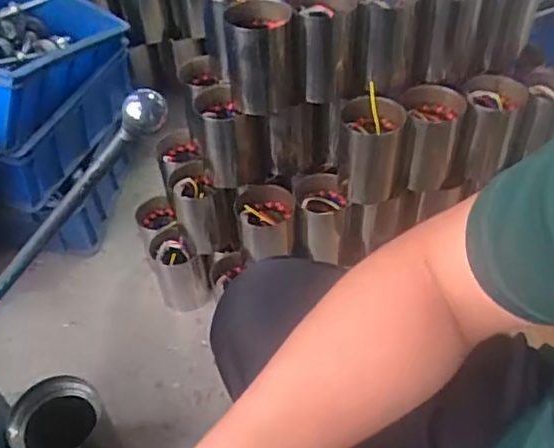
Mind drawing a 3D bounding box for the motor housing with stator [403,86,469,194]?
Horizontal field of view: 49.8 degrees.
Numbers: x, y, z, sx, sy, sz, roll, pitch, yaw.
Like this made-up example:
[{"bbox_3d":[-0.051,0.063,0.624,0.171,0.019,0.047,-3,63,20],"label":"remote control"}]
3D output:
[{"bbox_3d":[0.235,-0.128,0.913,0.103,0.134,0.091,-8,46,-4],"label":"motor housing with stator"}]

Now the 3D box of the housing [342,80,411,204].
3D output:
[{"bbox_3d":[0.145,-0.110,0.895,0.095,0.135,0.091,-9,46,-5],"label":"housing"}]

